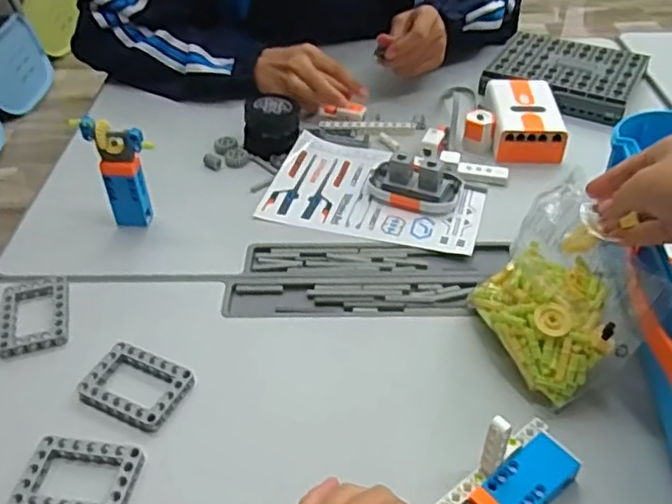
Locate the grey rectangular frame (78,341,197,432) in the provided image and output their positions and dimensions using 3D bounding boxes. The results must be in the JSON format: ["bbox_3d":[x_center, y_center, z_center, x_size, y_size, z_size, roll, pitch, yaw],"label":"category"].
[{"bbox_3d":[-0.144,0.096,0.465,0.072,0.011,0.054,15,45,18],"label":"grey rectangular frame"}]

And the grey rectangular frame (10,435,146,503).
[{"bbox_3d":[-0.164,0.146,0.412,0.073,0.010,0.053,4,42,6],"label":"grey rectangular frame"}]

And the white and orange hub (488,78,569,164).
[{"bbox_3d":[0.205,-0.144,0.701,0.073,0.040,0.121,3,42,5],"label":"white and orange hub"}]

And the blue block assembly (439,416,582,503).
[{"bbox_3d":[0.105,0.129,0.376,0.098,0.057,0.042,-29,49,-27],"label":"blue block assembly"}]

